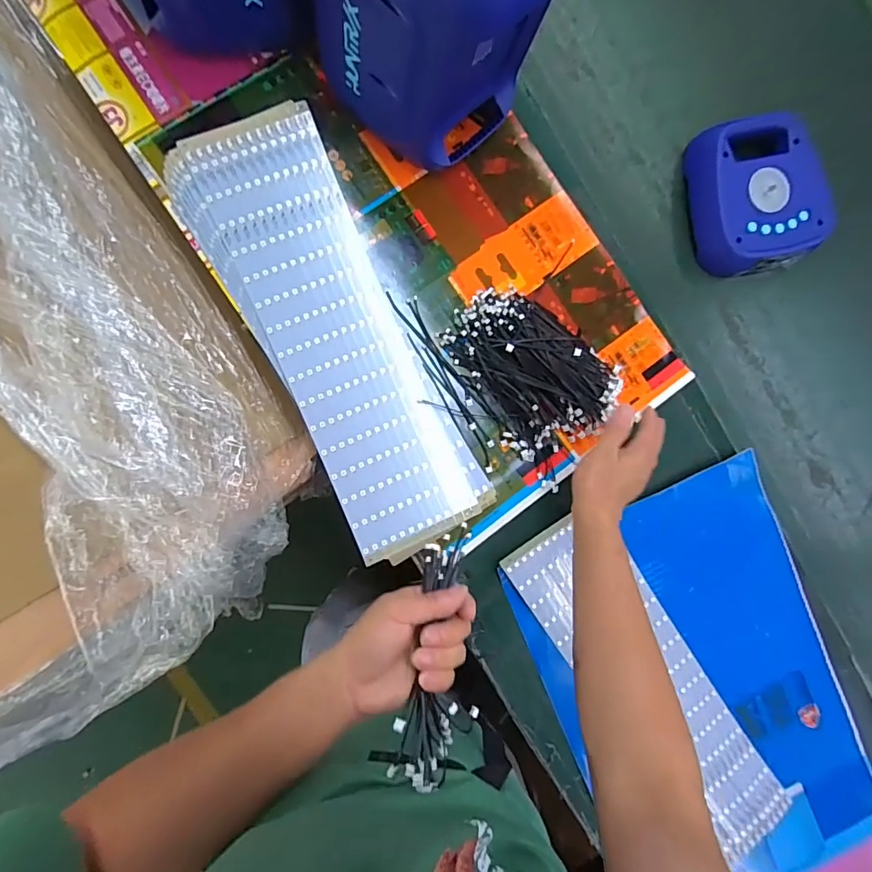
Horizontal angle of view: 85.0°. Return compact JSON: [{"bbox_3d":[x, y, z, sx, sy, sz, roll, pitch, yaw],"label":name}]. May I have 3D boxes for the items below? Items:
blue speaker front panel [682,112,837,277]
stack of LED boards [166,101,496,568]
[{"bbox_3d":[0.388,-0.291,0.580,0.147,0.052,0.177,-13,90,-9],"label":"blue speaker front panel"},{"bbox_3d":[-0.101,-0.097,0.496,0.155,0.041,0.452,-29,92,-9],"label":"stack of LED boards"}]

